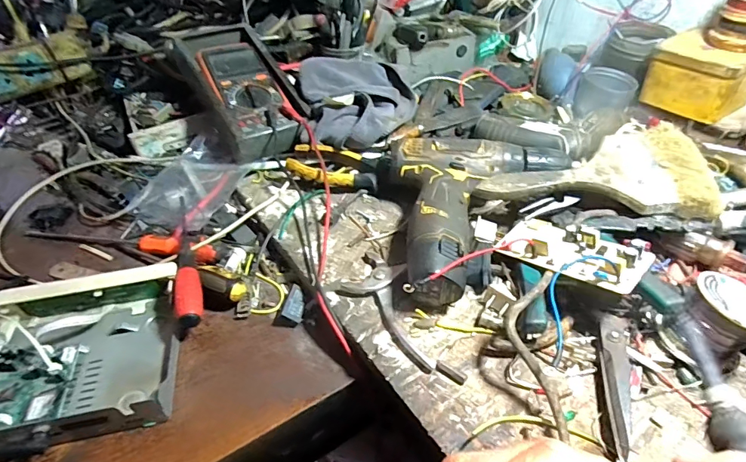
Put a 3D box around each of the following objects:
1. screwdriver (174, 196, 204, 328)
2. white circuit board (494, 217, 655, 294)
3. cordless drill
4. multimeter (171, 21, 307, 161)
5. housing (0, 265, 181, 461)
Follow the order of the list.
[{"bbox_3d":[-0.186,0.026,0.440,0.021,0.022,0.161,-17,45,-12],"label":"screwdriver"},{"bbox_3d":[0.161,0.012,0.363,0.053,0.019,0.110,-38,37,-29],"label":"white circuit board"},{"bbox_3d":[0.109,-0.026,0.422,0.184,0.053,0.192,-9,44,-4],"label":"cordless drill"},{"bbox_3d":[-0.176,-0.191,0.577,0.110,0.048,0.228,-25,65,-20],"label":"multimeter"},{"bbox_3d":[-0.280,0.107,0.367,0.213,0.041,0.157,-12,44,-7],"label":"housing"}]

